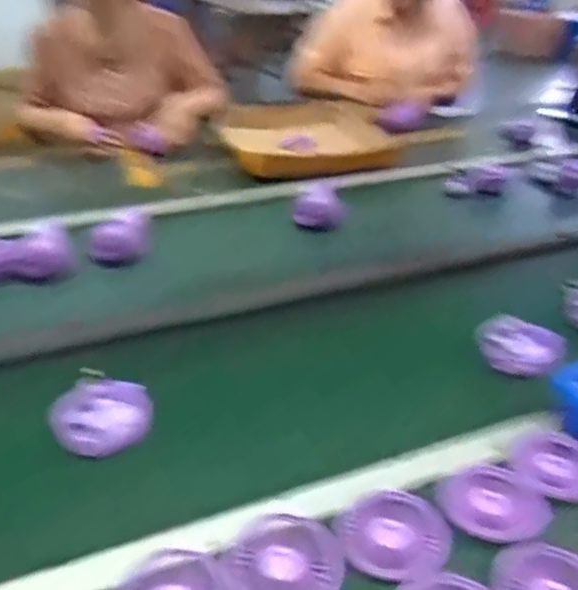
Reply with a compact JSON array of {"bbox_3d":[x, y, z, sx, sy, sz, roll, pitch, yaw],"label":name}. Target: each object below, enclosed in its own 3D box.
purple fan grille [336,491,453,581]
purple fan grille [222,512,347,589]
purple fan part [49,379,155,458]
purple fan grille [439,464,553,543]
[{"bbox_3d":[0.093,0.209,0.547,0.095,0.010,0.080,8,31,9],"label":"purple fan grille"},{"bbox_3d":[-0.004,0.224,0.522,0.095,0.008,0.087,17,34,24],"label":"purple fan grille"},{"bbox_3d":[-0.212,0.129,0.705,0.105,0.040,0.103,-12,34,-22],"label":"purple fan part"},{"bbox_3d":[0.193,0.189,0.576,0.085,0.018,0.087,1,31,-1],"label":"purple fan grille"}]

